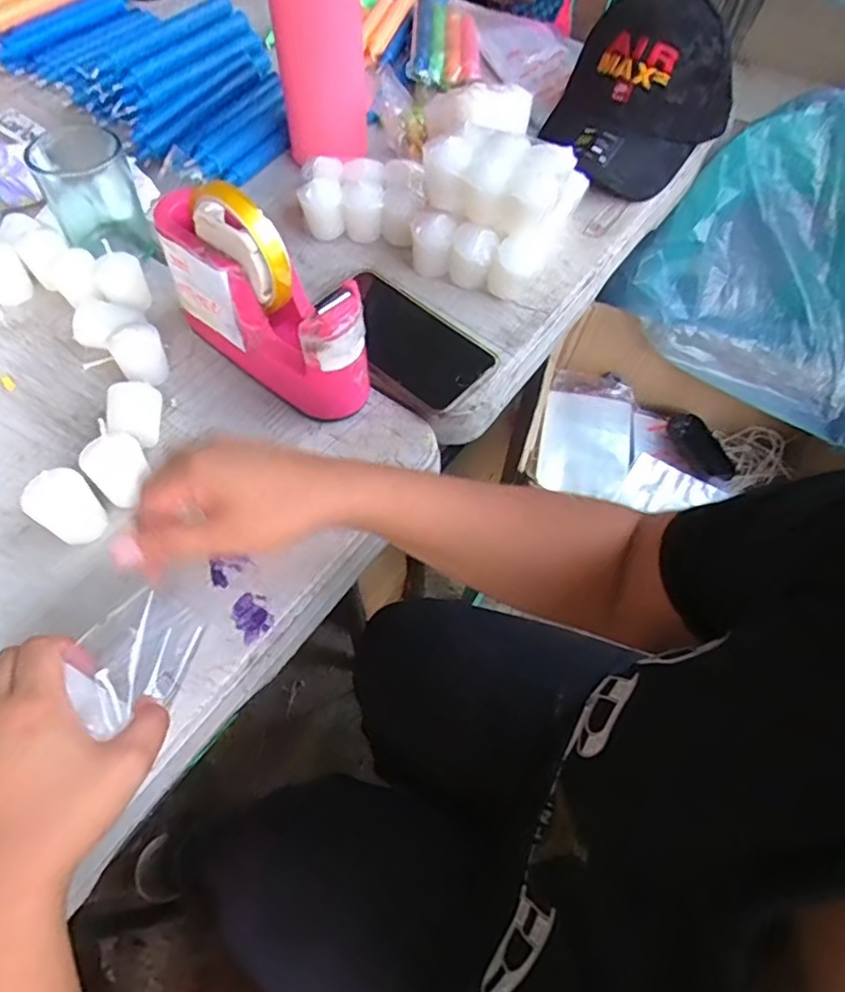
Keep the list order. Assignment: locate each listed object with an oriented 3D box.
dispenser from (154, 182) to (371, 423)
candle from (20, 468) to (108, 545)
[{"bbox_3d":[-0.116,-0.148,0.460,0.178,0.135,0.065,34,65,17],"label":"dispenser"},{"bbox_3d":[-0.235,0.009,0.414,0.032,0.050,0.037,35,65,18],"label":"candle"}]

